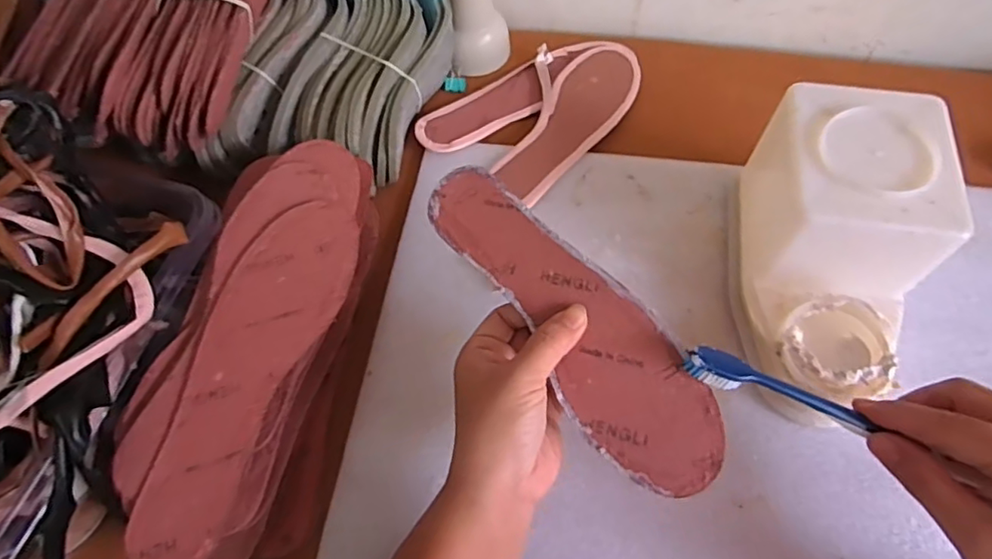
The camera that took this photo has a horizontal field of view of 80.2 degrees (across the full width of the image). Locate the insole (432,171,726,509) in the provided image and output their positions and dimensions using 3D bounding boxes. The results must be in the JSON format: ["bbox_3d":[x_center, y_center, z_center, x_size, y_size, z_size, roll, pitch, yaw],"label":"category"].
[{"bbox_3d":[0.041,0.017,0.331,0.064,0.004,0.220,-37,71,1],"label":"insole"}]

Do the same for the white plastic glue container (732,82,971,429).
[{"bbox_3d":[0.230,-0.017,0.394,0.104,0.112,0.197,6,61,5],"label":"white plastic glue container"}]

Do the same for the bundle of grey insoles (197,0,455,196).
[{"bbox_3d":[-0.132,-0.184,0.509,0.153,0.075,0.220,14,62,10],"label":"bundle of grey insoles"}]

